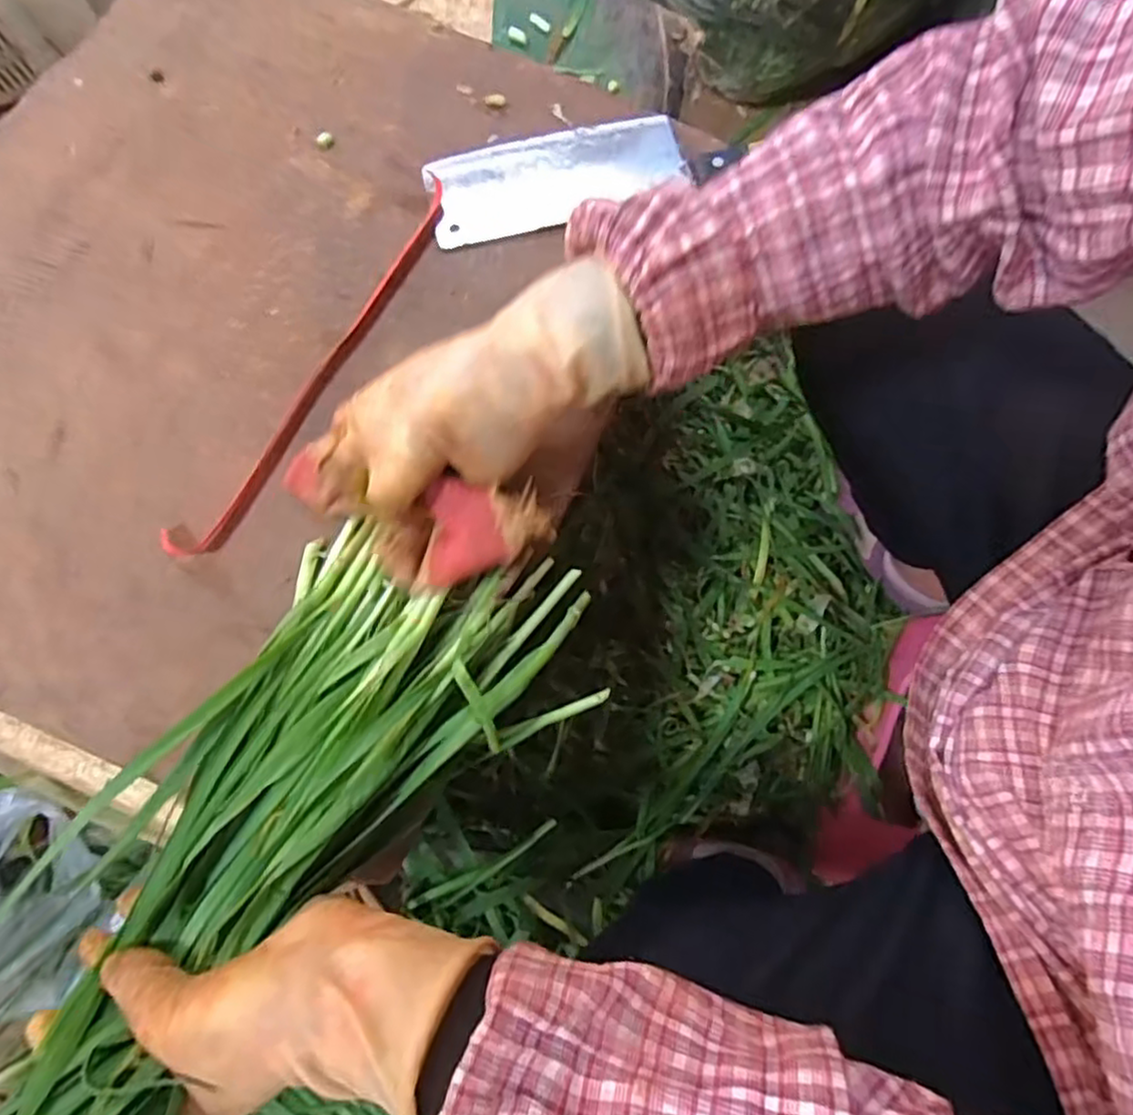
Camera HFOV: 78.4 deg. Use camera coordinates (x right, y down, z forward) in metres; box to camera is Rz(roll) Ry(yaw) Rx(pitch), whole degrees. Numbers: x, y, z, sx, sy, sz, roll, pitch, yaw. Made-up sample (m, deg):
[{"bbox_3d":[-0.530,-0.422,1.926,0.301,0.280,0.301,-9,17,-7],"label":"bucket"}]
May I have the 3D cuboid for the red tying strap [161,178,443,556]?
[{"bbox_3d":[-0.150,-0.120,0.432,0.027,0.009,0.287,31,78,6],"label":"red tying strap"}]

